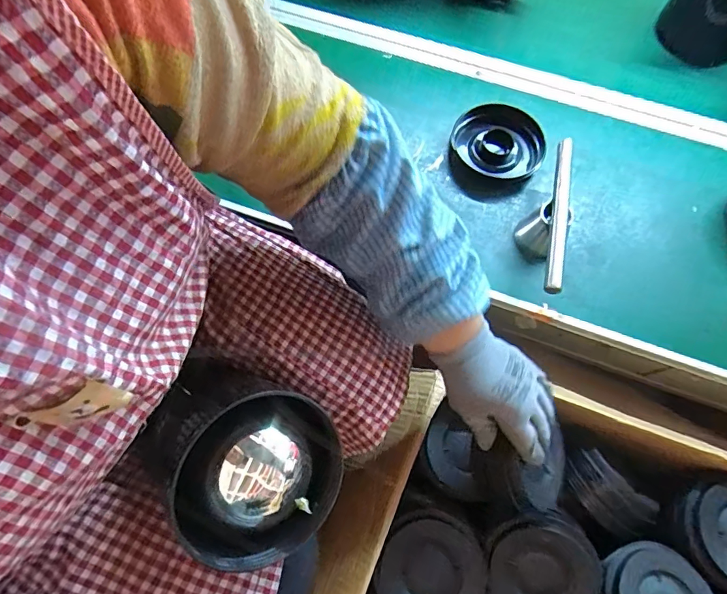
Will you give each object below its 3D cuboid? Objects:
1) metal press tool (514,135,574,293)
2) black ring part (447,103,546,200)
[{"bbox_3d":[0.217,-0.088,0.522,0.042,0.066,0.195,16,68,4],"label":"metal press tool"},{"bbox_3d":[0.174,-0.194,0.582,0.118,0.035,0.123,1,68,-2],"label":"black ring part"}]

